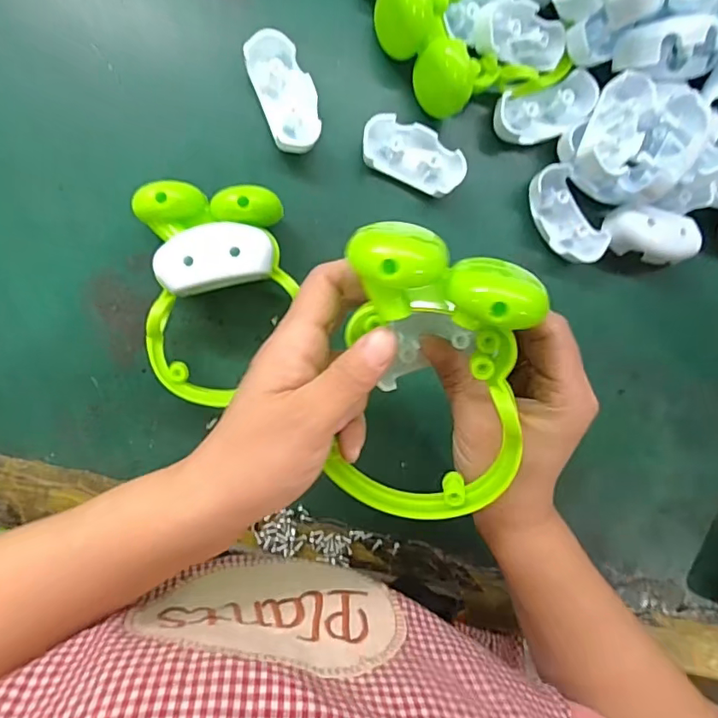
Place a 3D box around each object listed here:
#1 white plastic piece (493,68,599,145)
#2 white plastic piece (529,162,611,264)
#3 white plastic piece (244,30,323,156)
[{"bbox_3d":[0.122,-0.163,0.341,0.065,0.024,0.033,-20,96,-6],"label":"white plastic piece"},{"bbox_3d":[0.140,-0.097,0.352,0.031,0.026,0.068,-32,97,-5],"label":"white plastic piece"},{"bbox_3d":[-0.045,-0.166,0.323,0.034,0.020,0.066,-23,97,-6],"label":"white plastic piece"}]

